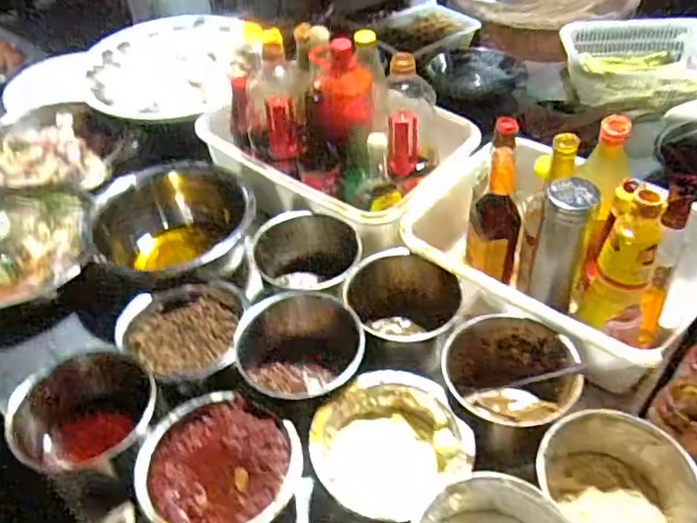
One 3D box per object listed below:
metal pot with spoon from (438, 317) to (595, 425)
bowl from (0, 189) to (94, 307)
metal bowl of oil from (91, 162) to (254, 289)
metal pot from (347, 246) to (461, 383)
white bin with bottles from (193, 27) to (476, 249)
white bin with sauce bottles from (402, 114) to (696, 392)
[{"bbox_3d":[0.191,0.148,0.739,0.156,0.105,0.130,18,47,18],"label":"metal pot with spoon"},{"bbox_3d":[-0.526,-0.036,0.935,0.268,0.069,0.252,0,44,0],"label":"bowl"},{"bbox_3d":[-0.258,-0.052,0.917,0.217,0.120,0.227,0,44,0],"label":"metal bowl of oil"},{"bbox_3d":[0.070,0.072,0.815,0.140,0.107,0.137,0,44,0],"label":"metal pot"},{"bbox_3d":[-0.036,-0.220,0.959,0.404,0.221,0.249,25,50,24],"label":"white bin with bottles"},{"bbox_3d":[0.278,-0.050,0.791,0.383,0.217,0.262,24,49,23],"label":"white bin with sauce bottles"}]

